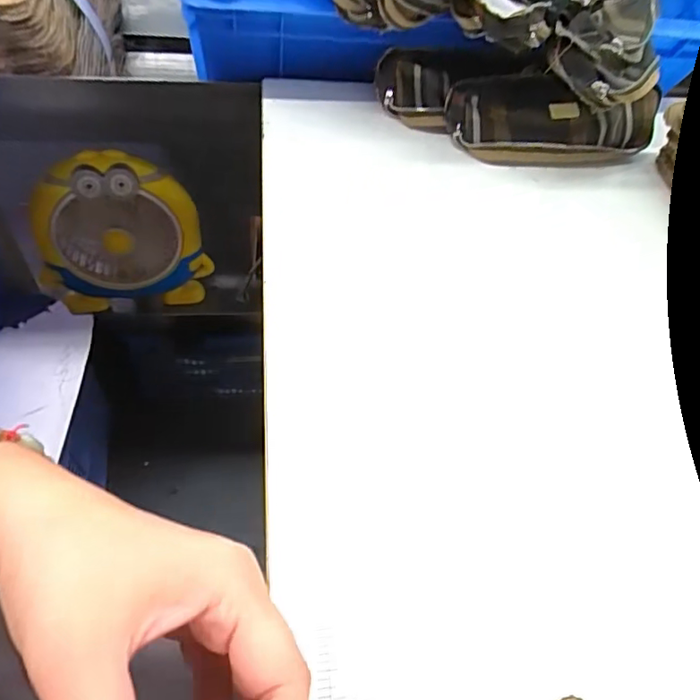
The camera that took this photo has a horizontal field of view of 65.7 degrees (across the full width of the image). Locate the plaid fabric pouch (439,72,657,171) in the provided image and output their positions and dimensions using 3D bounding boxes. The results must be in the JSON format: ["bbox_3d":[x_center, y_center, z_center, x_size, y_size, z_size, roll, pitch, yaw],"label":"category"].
[{"bbox_3d":[0.176,-0.200,0.477,0.180,0.048,0.076,0,54,-7],"label":"plaid fabric pouch"}]

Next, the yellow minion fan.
[{"bbox_3d":[-0.361,-0.175,0.850,0.241,0.257,0.067,-6,55,-11],"label":"yellow minion fan"}]

